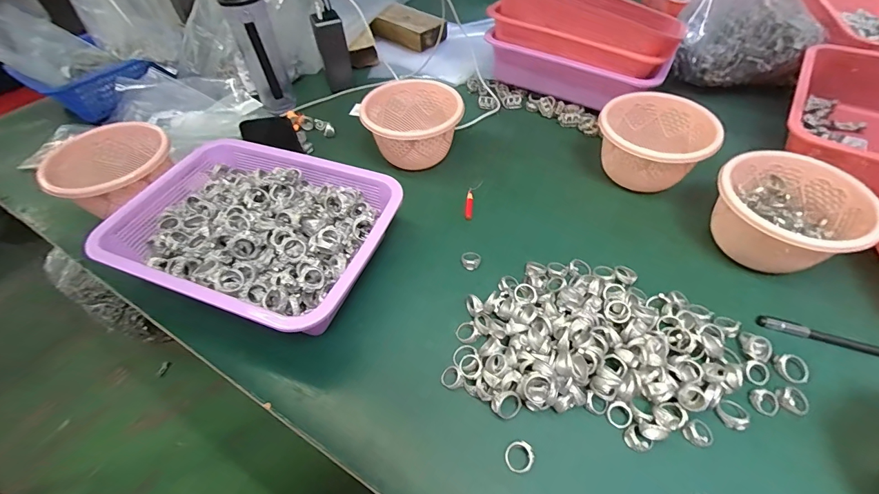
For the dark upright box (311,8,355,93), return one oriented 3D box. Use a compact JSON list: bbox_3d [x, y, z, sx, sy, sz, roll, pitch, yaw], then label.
[{"bbox_3d":[-0.195,-0.358,0.719,0.050,0.133,0.033,-18,53,-10],"label":"dark upright box"}]

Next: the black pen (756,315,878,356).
[{"bbox_3d":[0.417,0.097,0.398,0.150,0.008,0.013,14,54,14],"label":"black pen"}]

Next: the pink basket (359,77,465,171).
[{"bbox_3d":[-0.040,-0.183,0.596,0.143,0.081,0.137,-16,52,-9],"label":"pink basket"}]

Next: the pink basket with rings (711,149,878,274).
[{"bbox_3d":[0.396,-0.038,0.452,0.146,0.076,0.136,31,60,25],"label":"pink basket with rings"}]

